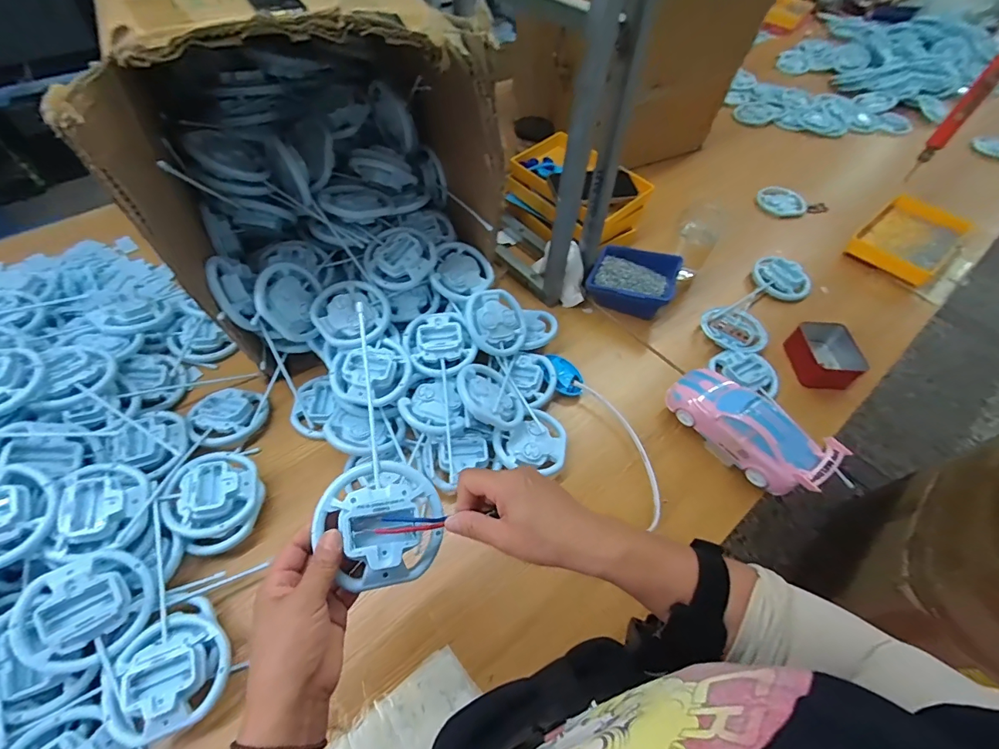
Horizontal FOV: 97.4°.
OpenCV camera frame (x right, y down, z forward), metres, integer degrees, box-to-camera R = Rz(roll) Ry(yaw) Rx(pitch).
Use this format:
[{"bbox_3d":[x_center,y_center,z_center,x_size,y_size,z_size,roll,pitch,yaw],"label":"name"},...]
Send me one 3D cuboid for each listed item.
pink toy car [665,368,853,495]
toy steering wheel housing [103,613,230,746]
[{"bbox_3d":[0.318,0.071,0.573,0.083,0.088,0.196,-32,62,-22],"label":"pink toy car"},{"bbox_3d":[-0.325,0.294,0.429,0.097,0.030,0.099,1,55,-2],"label":"toy steering wheel housing"}]

